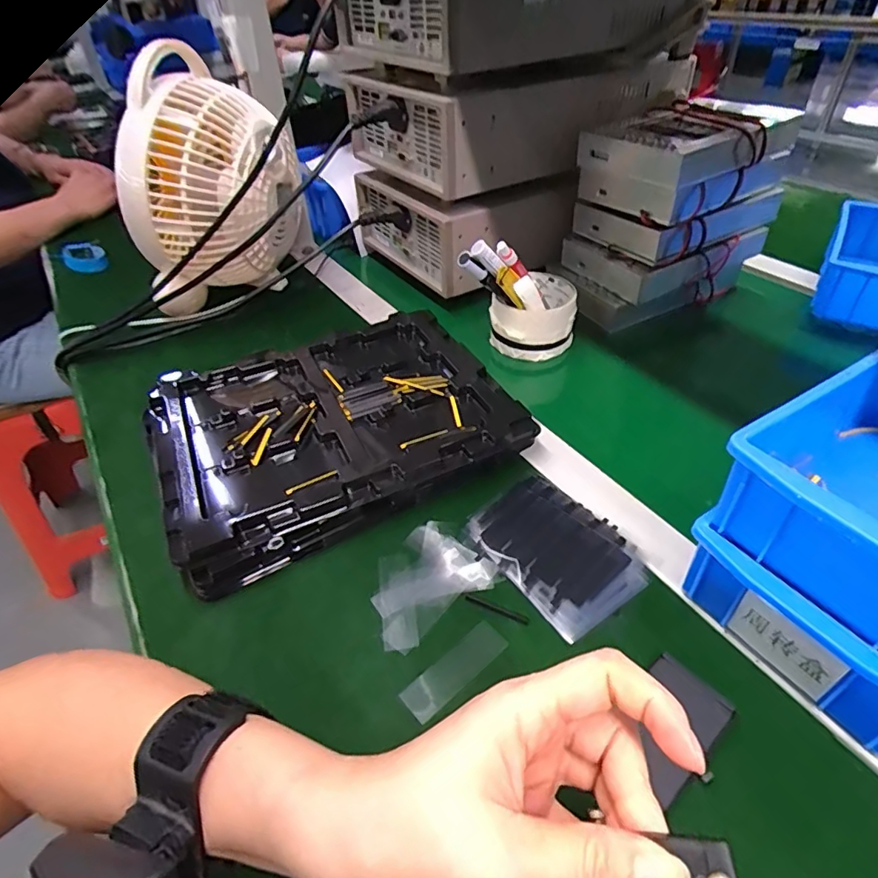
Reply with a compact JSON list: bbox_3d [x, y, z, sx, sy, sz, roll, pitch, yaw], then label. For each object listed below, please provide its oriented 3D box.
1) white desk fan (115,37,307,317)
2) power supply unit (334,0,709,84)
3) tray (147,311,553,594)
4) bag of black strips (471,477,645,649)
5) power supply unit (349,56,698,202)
[{"bbox_3d":[-0.227,-0.246,0.550,0.169,0.202,0.146,-21,45,-18],"label":"white desk fan"},{"bbox_3d":[0.085,-0.445,0.556,0.323,0.110,0.216,-28,47,-24],"label":"power supply unit"},{"bbox_3d":[-0.084,-0.017,0.438,0.264,0.031,0.207,-21,45,-18],"label":"tray"},{"bbox_3d":[0.078,0.073,0.366,0.079,0.010,0.110,-27,47,-23],"label":"bag of black strips"},{"bbox_3d":[0.091,-0.373,0.615,0.341,0.086,0.196,-24,46,-20],"label":"power supply unit"}]

